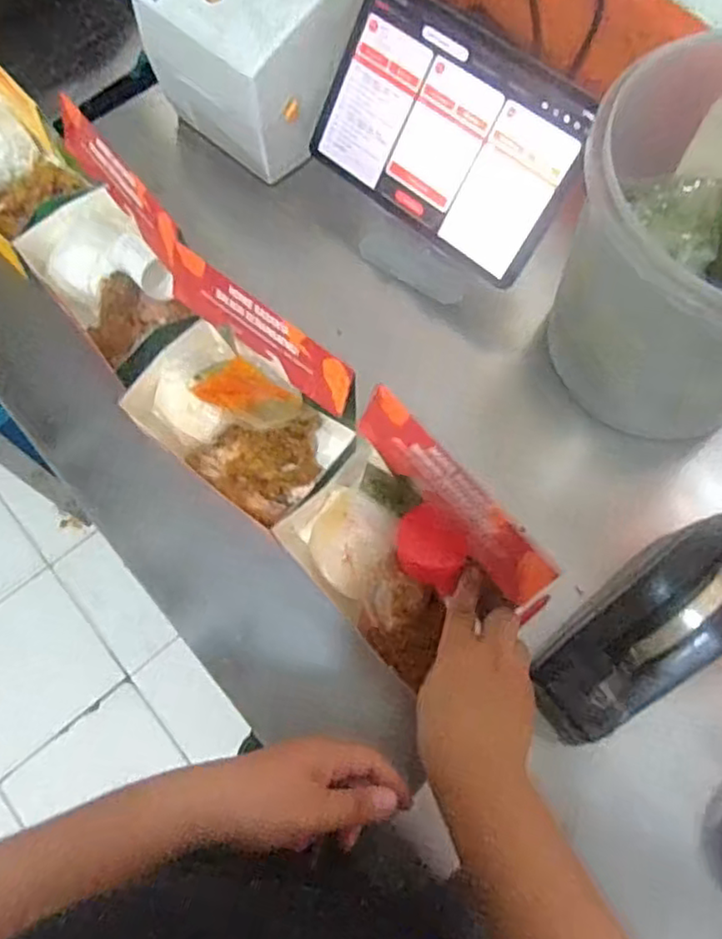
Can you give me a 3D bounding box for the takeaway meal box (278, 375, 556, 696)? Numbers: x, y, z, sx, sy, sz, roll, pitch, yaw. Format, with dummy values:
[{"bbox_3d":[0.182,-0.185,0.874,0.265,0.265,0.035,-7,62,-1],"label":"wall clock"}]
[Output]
[{"bbox_3d":[0.023,0.061,0.497,0.115,0.140,0.180,-39,75,-13],"label":"takeaway meal box"}]

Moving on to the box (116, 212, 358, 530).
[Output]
[{"bbox_3d":[-0.110,-0.059,0.558,0.230,0.154,0.117,38,74,12],"label":"box"}]

